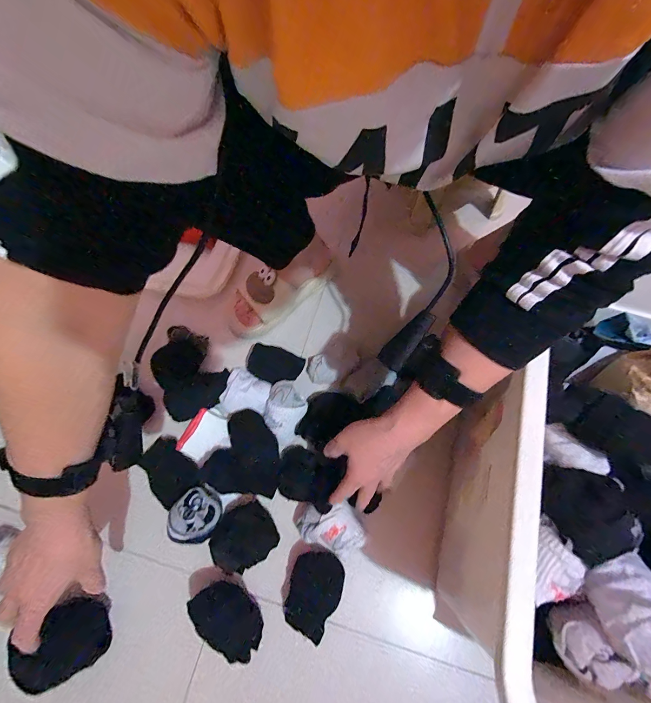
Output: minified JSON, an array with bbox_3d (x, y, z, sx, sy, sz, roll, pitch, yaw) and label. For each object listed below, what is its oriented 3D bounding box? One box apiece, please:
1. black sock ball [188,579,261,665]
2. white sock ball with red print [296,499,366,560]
[{"bbox_3d":[-0.125,0.346,0.427,0.100,0.040,0.059,33,69,12],"label":"black sock ball"},{"bbox_3d":[0.009,0.243,0.454,0.089,0.063,0.061,22,67,8],"label":"white sock ball with red print"}]

